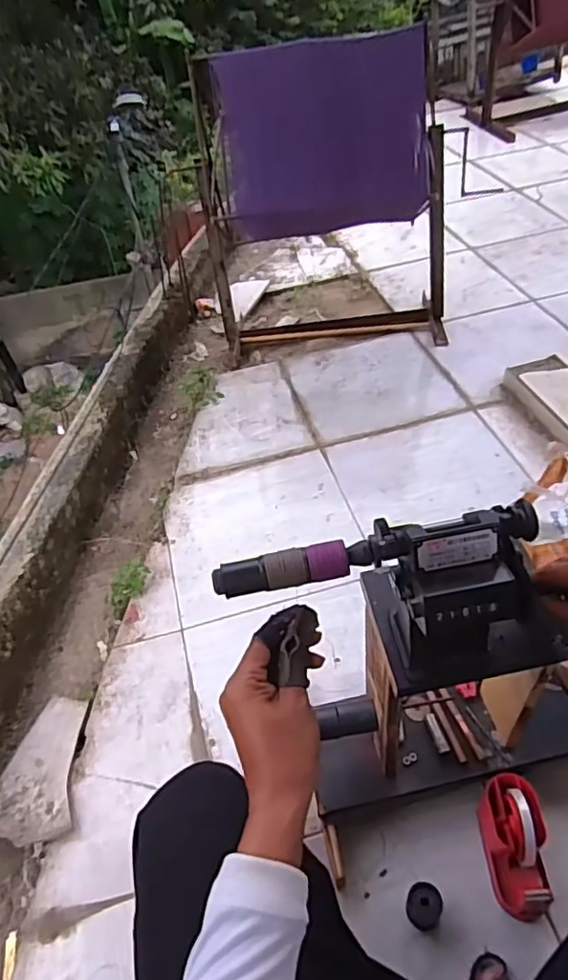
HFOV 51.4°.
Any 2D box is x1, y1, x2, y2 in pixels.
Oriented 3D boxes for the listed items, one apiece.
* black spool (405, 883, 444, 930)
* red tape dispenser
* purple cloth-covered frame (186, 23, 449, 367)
[{"bbox_3d":[0.180,0.538,0.759,0.043,0.050,0.045,-4,46,4],"label":"black spool"},{"bbox_3d":[0.306,0.464,0.775,0.067,0.098,0.147,-4,46,4],"label":"red tape dispenser"},{"bbox_3d":[0.119,-0.725,1.544,0.643,0.711,0.213,1,45,7],"label":"purple cloth-covered frame"}]

